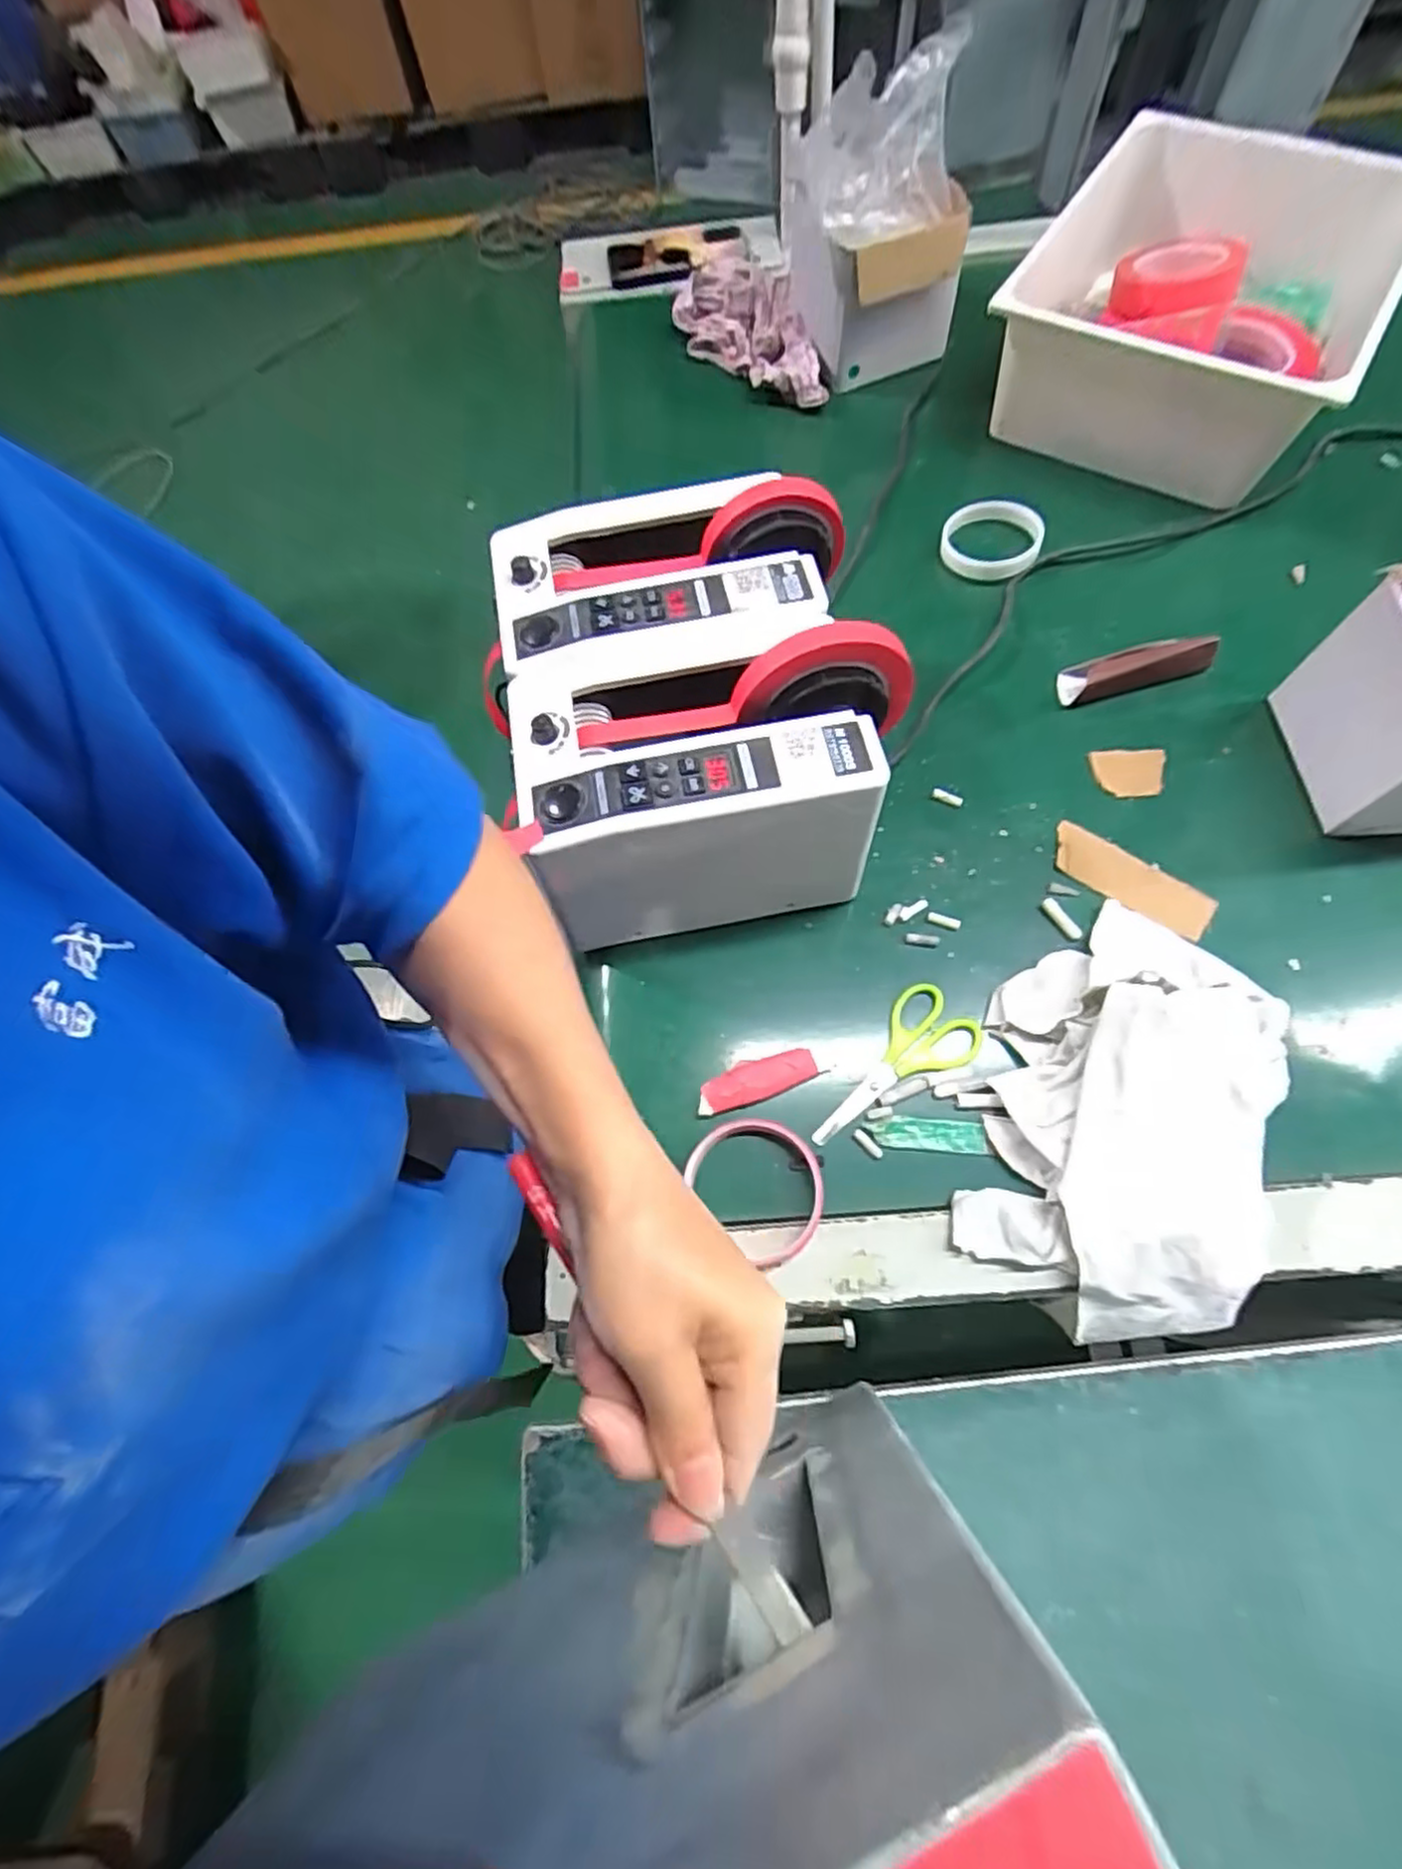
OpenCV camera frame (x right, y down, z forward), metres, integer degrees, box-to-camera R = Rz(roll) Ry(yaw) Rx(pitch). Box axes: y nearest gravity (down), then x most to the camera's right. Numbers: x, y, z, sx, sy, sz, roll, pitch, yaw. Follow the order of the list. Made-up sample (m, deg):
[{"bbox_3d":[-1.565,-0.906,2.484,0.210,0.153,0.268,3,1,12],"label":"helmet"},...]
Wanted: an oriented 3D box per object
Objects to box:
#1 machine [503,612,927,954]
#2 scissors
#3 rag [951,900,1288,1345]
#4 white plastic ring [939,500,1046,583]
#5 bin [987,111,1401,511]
[{"bbox_3d":[0.007,-0.099,0.479,0.241,0.160,0.140,-11,67,-1],"label":"machine"},{"bbox_3d":[0.120,0.087,0.480,0.129,0.005,0.055,-36,70,-9],"label":"scissors"},{"bbox_3d":[0.255,0.094,0.436,0.161,0.071,0.259,24,71,13],"label":"rag"},{"bbox_3d":[0.255,-0.348,0.641,0.082,0.013,0.073,13,79,17],"label":"white plastic ring"},{"bbox_3d":[0.472,-0.603,0.690,0.289,0.125,0.381,29,72,14],"label":"bin"}]

